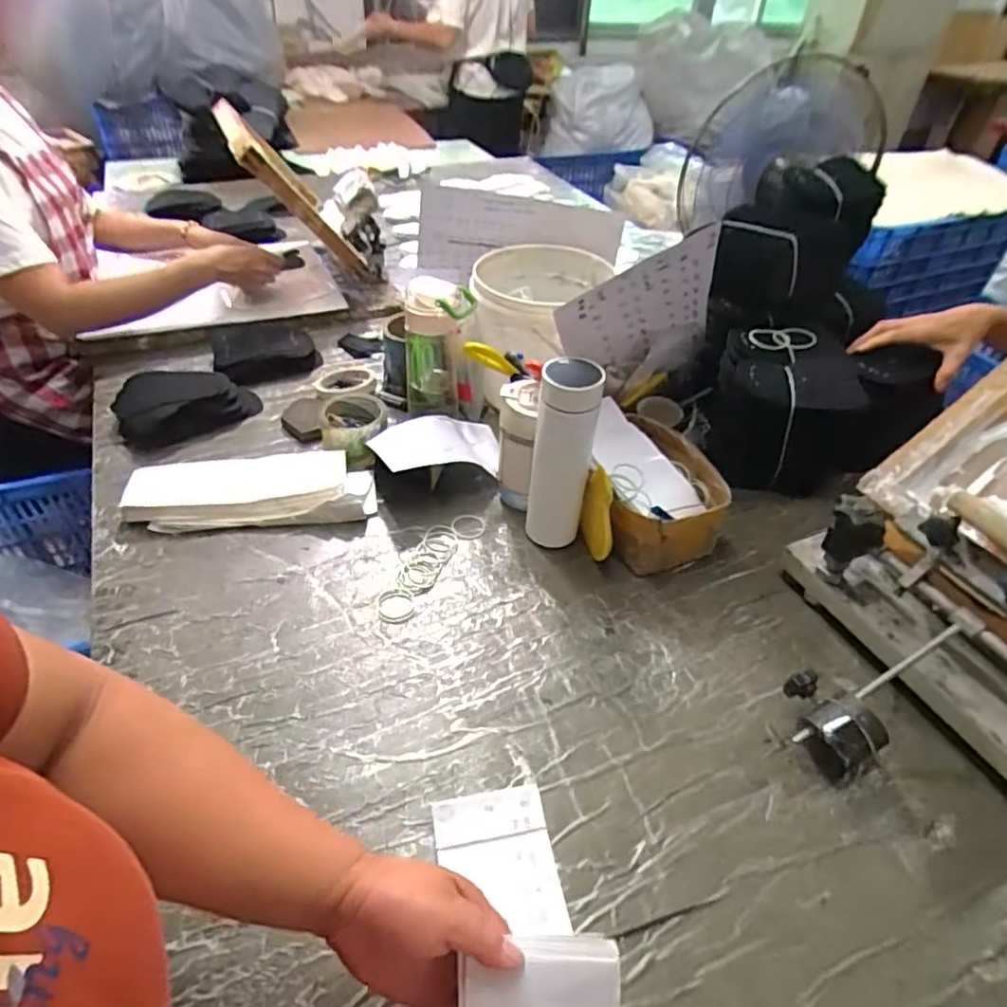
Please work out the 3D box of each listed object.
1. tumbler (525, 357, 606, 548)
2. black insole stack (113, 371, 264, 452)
[{"bbox_3d":[0.065,-0.046,0.712,0.068,0.231,0.069,2,42,-2],"label":"tumbler"},{"bbox_3d":[-0.465,-0.150,0.917,0.193,0.048,0.138,-24,49,-30],"label":"black insole stack"}]

